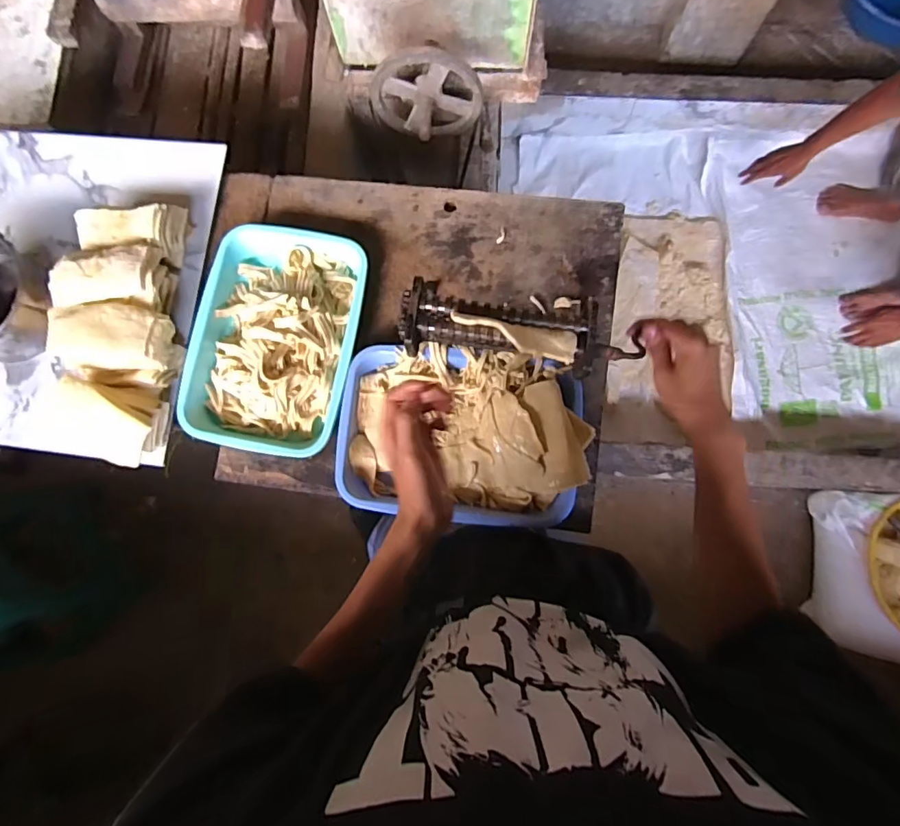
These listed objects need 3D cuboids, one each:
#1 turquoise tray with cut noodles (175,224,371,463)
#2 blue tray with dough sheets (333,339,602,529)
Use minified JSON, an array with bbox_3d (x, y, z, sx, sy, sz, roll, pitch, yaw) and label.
[{"bbox_3d":[-0.244,-0.110,0.714,0.230,0.059,0.326,9,83,3],"label":"turquoise tray with cut noodles"},{"bbox_3d":[0.013,0.027,0.663,0.314,0.075,0.220,6,83,3],"label":"blue tray with dough sheets"}]

